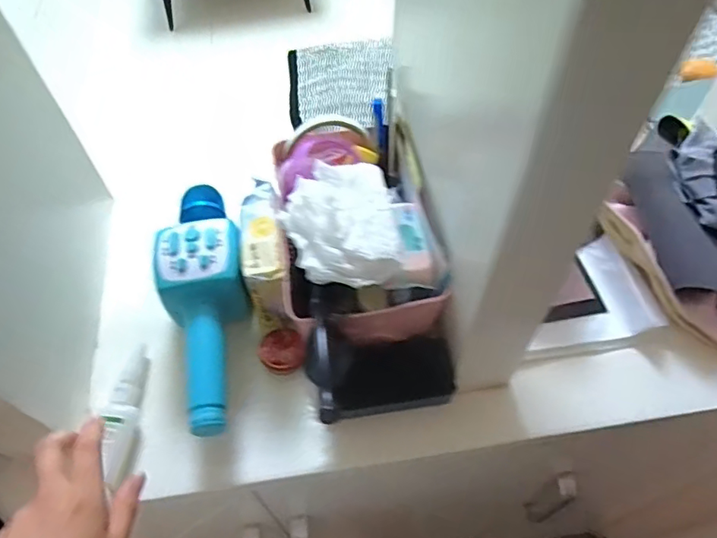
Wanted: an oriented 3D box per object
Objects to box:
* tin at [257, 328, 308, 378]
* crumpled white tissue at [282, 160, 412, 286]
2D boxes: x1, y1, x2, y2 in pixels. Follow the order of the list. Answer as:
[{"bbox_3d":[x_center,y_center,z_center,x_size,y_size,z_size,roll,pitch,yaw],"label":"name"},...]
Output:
[{"bbox_3d":[-0.068,0.074,0.484,0.044,0.012,0.038,32,62,20],"label":"tin"},{"bbox_3d":[-0.009,-0.037,0.415,0.090,0.034,0.103,-5,56,-3],"label":"crumpled white tissue"}]

